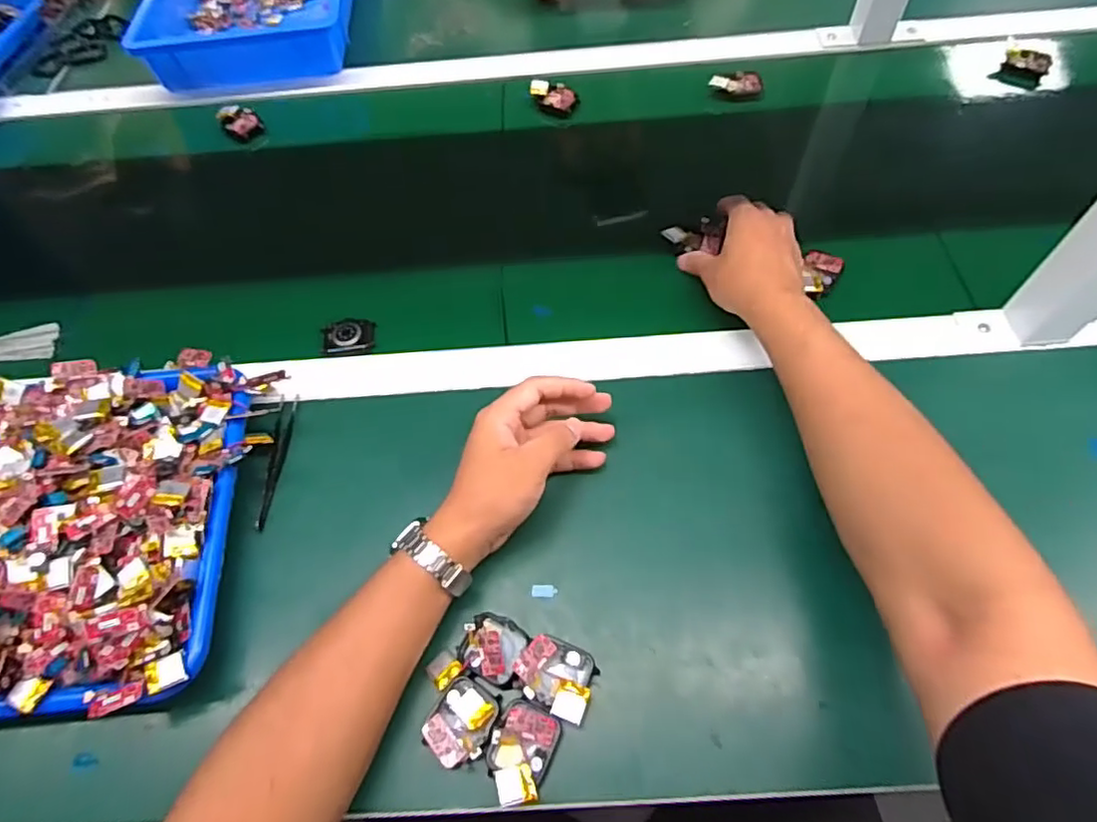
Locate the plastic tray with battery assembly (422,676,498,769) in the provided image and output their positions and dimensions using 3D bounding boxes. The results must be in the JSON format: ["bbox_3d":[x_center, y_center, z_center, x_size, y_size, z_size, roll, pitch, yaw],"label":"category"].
[{"bbox_3d":[-0.055,0.196,0.393,0.038,0.008,0.048,25,64,16],"label":"plastic tray with battery assembly"}]

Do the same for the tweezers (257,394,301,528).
[{"bbox_3d":[-0.217,0.037,0.496,0.015,0.016,0.116,-3,60,1],"label":"tweezers"}]

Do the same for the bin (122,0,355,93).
[{"bbox_3d":[-0.391,-0.574,0.840,0.260,0.061,0.384,-5,60,1],"label":"bin"}]

